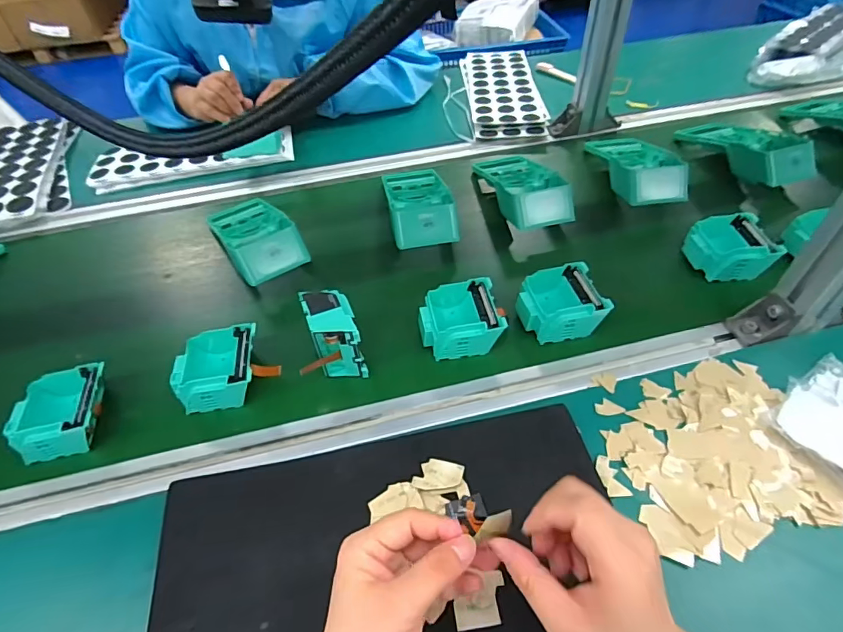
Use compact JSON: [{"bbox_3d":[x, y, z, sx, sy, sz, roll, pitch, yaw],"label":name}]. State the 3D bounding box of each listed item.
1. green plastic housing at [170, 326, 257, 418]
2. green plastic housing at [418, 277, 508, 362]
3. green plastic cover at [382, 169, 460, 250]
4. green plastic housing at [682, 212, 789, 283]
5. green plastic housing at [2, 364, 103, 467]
[{"bbox_3d":[-0.203,0.049,0.472,0.080,0.042,0.099,-11,49,-4],"label":"green plastic housing"},{"bbox_3d":[0.041,0.007,0.501,0.087,0.049,0.078,-7,48,-1],"label":"green plastic housing"},{"bbox_3d":[-0.007,-0.157,0.638,0.090,0.046,0.185,-10,40,-2],"label":"green plastic cover"},{"bbox_3d":[0.356,-0.081,0.548,0.081,0.036,0.075,-8,47,-1],"label":"green plastic housing"},{"bbox_3d":[-0.336,0.093,0.439,0.079,0.042,0.074,-15,48,-8],"label":"green plastic housing"}]

